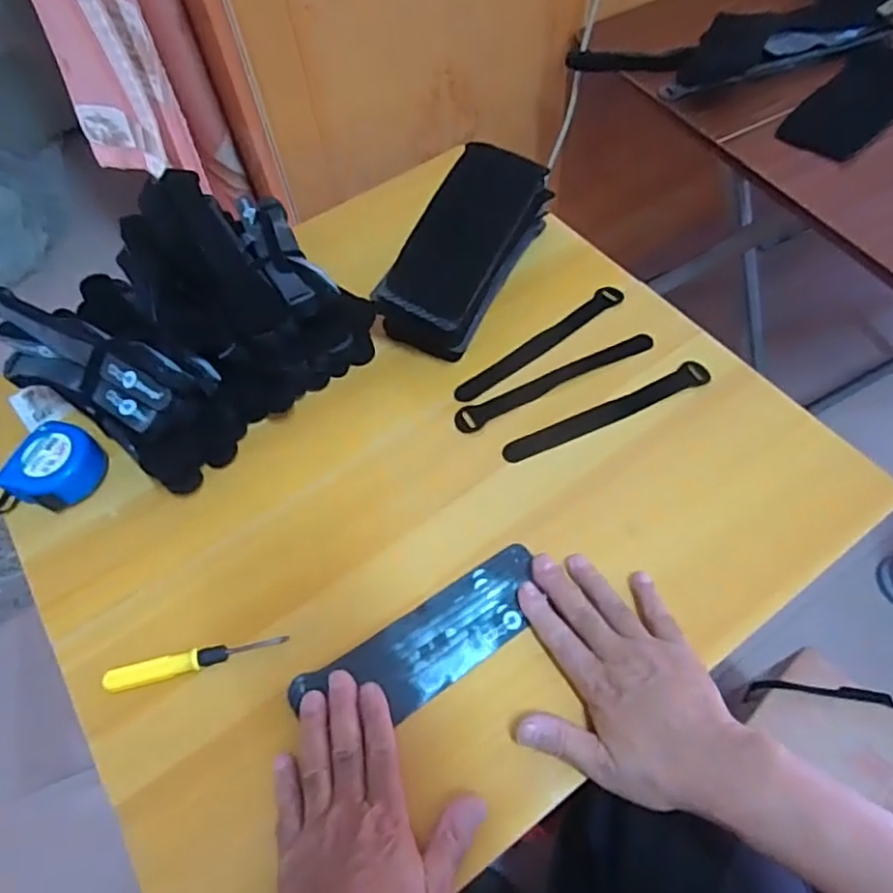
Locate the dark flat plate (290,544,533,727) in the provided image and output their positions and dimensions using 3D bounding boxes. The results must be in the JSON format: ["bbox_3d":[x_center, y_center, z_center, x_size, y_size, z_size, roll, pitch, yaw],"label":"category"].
[{"bbox_3d":[-0.011,0.141,0.454,0.188,0.009,0.060,-29,62,-17],"label":"dark flat plate"}]

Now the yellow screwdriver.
[{"bbox_3d":[-0.179,0.153,0.457,0.126,0.014,0.017,-14,59,-4],"label":"yellow screwdriver"}]

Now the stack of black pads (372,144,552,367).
[{"bbox_3d":[0.020,-0.179,0.593,0.087,0.089,0.205,25,64,18],"label":"stack of black pads"}]

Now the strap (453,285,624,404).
[{"bbox_3d":[0.089,-0.096,0.599,0.196,0.011,0.020,-34,63,-15],"label":"strap"}]

